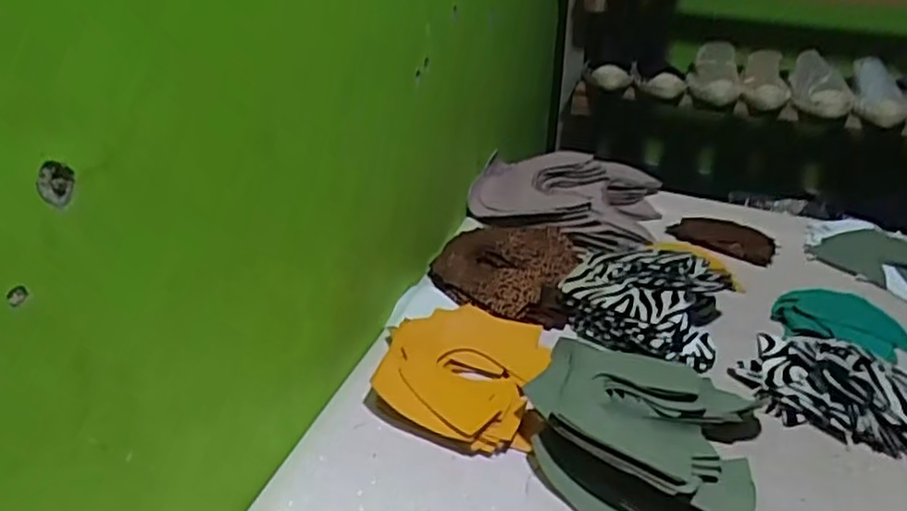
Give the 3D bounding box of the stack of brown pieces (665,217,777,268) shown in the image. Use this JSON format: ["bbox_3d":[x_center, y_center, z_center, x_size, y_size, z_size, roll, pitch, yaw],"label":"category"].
[{"bbox_3d":[0.387,-0.030,1.017,0.140,0.021,0.106,17,33,22],"label":"stack of brown pieces"}]

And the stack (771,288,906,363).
[{"bbox_3d":[0.463,0.071,0.849,0.146,0.019,0.113,14,32,18],"label":"stack"}]

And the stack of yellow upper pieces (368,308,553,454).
[{"bbox_3d":[0.010,0.117,0.737,0.156,0.039,0.194,10,31,12],"label":"stack of yellow upper pieces"}]

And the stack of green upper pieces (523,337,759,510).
[{"bbox_3d":[0.176,0.156,0.659,0.196,0.066,0.214,16,33,20],"label":"stack of green upper pieces"}]

